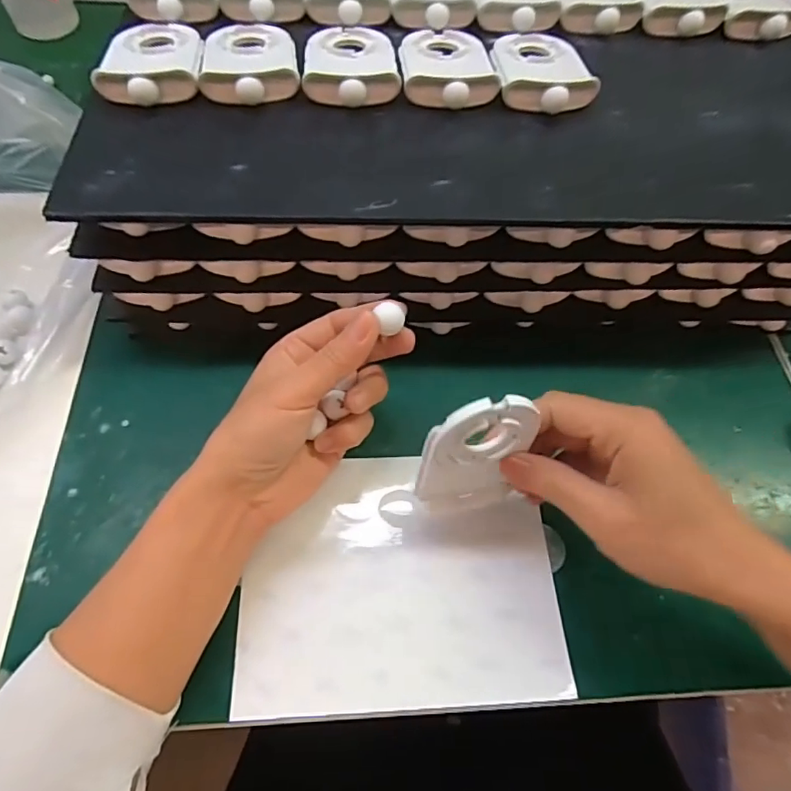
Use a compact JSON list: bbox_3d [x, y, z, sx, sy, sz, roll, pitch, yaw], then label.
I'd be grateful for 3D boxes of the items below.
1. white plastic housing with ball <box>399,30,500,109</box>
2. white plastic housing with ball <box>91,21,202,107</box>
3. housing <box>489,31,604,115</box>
[{"bbox_3d":[0.033,-0.210,0.338,0.056,0.018,0.085,-2,61,-4],"label":"white plastic housing with ball"},{"bbox_3d":[-0.149,-0.212,0.329,0.058,0.017,0.088,-5,61,-5],"label":"white plastic housing with ball"},{"bbox_3d":[0.093,-0.211,0.340,0.058,0.017,0.083,-1,61,-3],"label":"housing"}]

